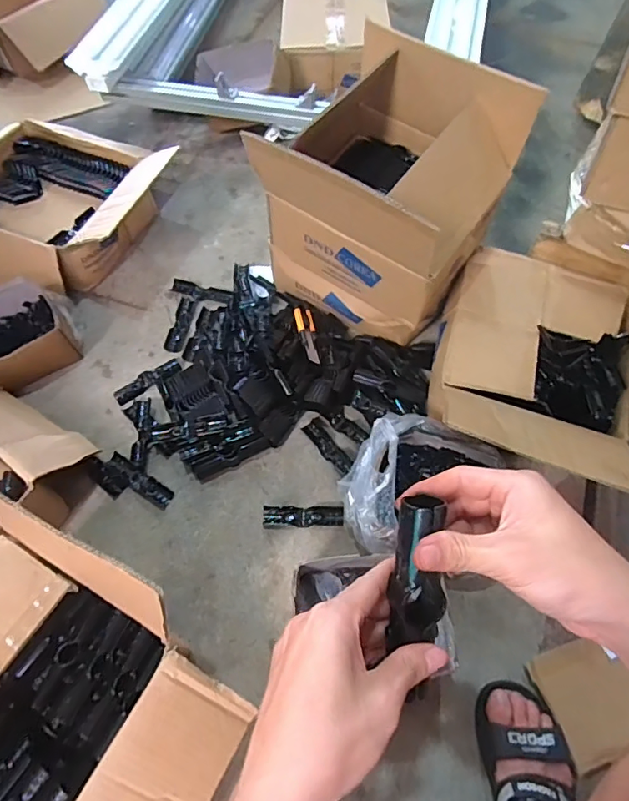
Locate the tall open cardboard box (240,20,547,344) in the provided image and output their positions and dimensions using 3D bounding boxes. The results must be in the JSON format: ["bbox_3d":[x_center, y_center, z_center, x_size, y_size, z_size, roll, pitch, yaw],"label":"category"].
[{"bbox_3d":[0.113,-0.330,0.868,0.329,0.397,0.316,32,66,16],"label":"tall open cardboard box"}]

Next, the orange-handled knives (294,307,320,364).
[{"bbox_3d":[-0.013,-0.122,0.920,0.035,0.009,0.159,4,44,-15],"label":"orange-handled knives"}]

